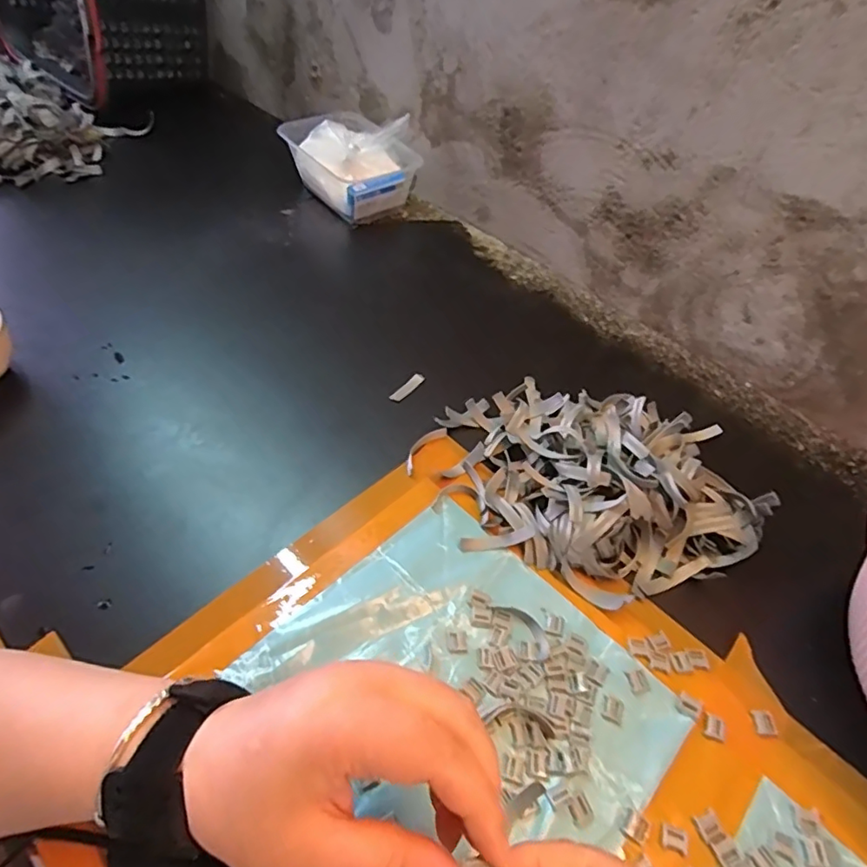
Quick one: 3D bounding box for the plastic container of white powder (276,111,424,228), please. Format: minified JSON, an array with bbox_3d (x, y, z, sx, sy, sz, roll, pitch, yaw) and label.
[{"bbox_3d":[-0.098,-0.329,0.670,0.115,0.079,0.169,-28,57,-25],"label":"plastic container of white powder"}]

